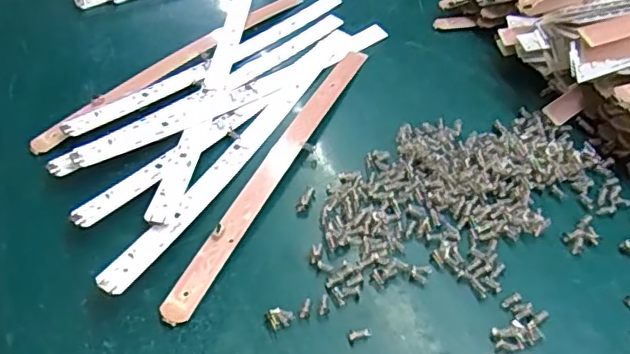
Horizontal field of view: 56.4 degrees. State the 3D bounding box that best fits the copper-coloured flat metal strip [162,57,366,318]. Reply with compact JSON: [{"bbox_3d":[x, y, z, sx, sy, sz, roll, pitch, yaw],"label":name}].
[{"bbox_3d":[-0.021,-0.015,0.412,0.018,0.010,0.279,18,49,18],"label":"copper-coloured flat metal strip"}]

